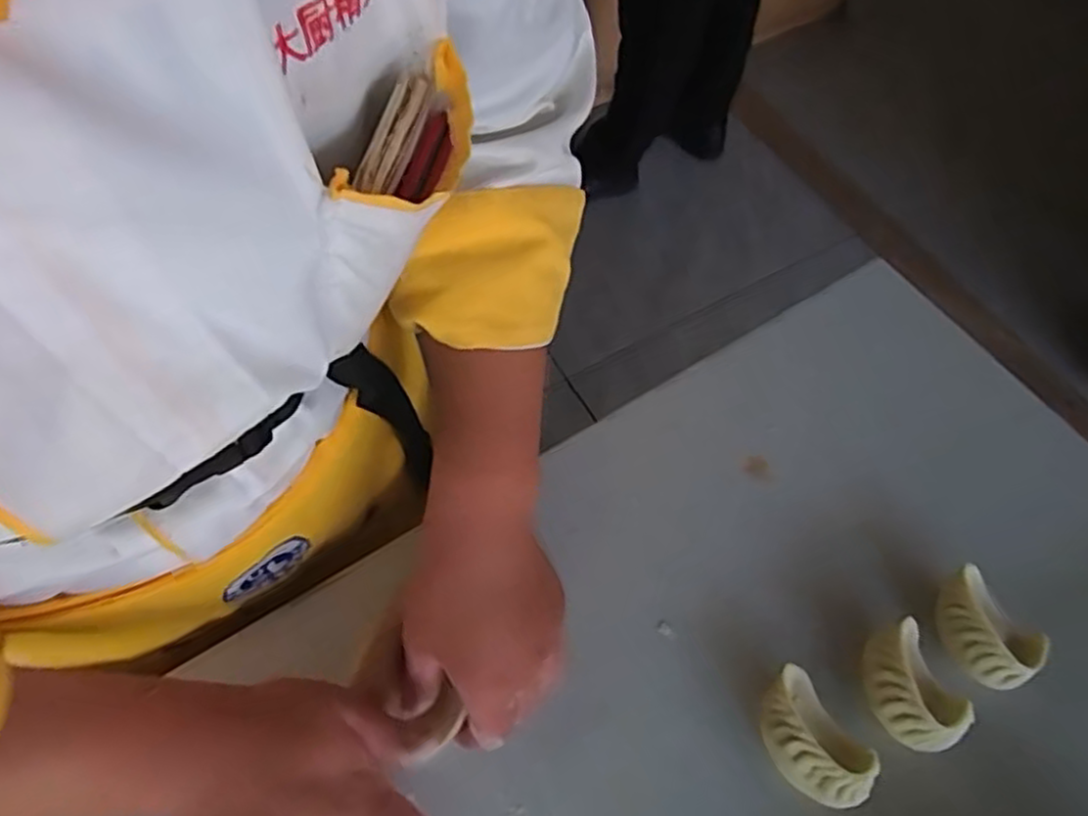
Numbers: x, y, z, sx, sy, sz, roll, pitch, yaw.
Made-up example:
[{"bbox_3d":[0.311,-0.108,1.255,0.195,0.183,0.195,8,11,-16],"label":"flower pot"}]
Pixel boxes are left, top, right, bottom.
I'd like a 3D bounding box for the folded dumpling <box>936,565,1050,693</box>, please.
[{"bbox_3d":[0.251,0.128,0.409,0.041,0.031,0.063,-18,62,-10],"label":"folded dumpling"}]

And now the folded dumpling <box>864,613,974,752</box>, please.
[{"bbox_3d":[0.203,0.156,0.394,0.039,0.033,0.063,-18,62,-10],"label":"folded dumpling"}]

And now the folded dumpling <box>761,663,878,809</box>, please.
[{"bbox_3d":[0.144,0.180,0.383,0.041,0.025,0.068,-28,64,-15],"label":"folded dumpling"}]

